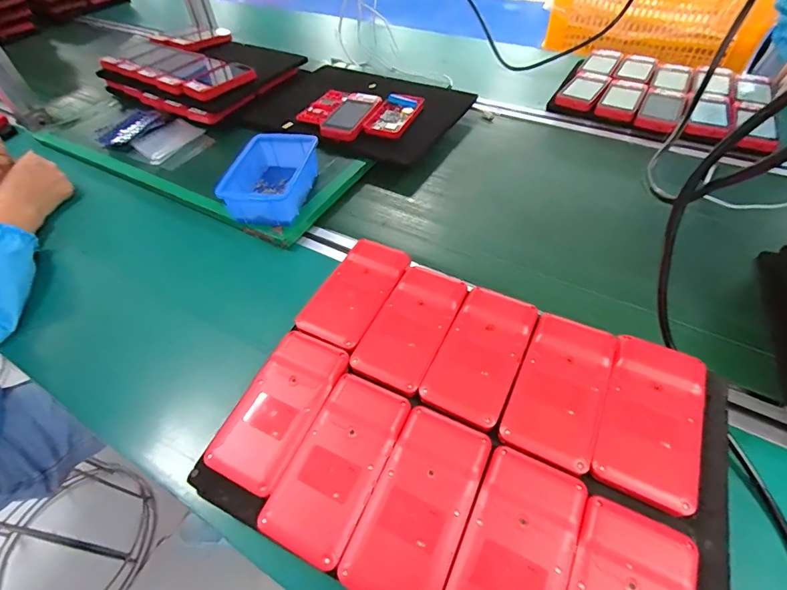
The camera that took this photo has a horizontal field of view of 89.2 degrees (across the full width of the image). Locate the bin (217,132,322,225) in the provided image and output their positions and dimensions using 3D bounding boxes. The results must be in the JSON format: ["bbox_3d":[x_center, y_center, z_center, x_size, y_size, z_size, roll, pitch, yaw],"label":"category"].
[{"bbox_3d":[-0.166,-0.165,0.561,0.097,0.056,0.151,5,51,7],"label":"bin"}]

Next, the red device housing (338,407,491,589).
[{"bbox_3d":[0.017,0.138,0.264,0.062,0.014,0.118,20,55,18],"label":"red device housing"}]

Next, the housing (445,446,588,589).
[{"bbox_3d":[0.074,0.160,0.242,0.062,0.014,0.118,21,55,19],"label":"housing"}]

